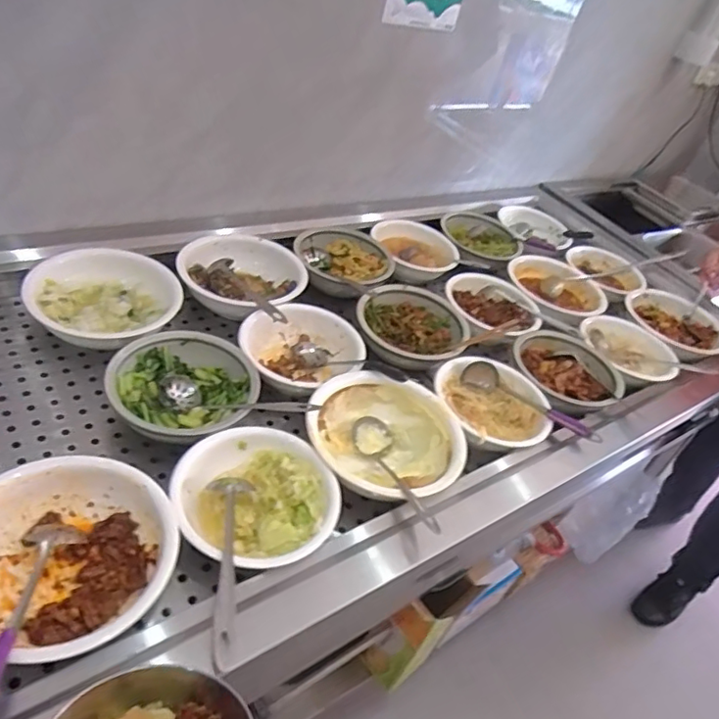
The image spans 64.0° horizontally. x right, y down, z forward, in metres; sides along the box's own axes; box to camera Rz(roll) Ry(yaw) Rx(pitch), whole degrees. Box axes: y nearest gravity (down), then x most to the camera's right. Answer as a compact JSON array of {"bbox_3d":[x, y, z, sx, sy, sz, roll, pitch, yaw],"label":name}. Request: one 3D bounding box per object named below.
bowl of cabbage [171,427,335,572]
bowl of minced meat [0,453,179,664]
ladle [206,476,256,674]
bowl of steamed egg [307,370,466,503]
[{"bbox_3d":[-0.138,0.188,0.782,0.205,0.070,0.210,3,38,-2],"label":"bowl of cabbage"},{"bbox_3d":[-0.334,0.227,0.660,0.228,0.087,0.233,3,38,-2],"label":"bowl of minced meat"},{"bbox_3d":[-0.157,0.242,0.690,0.052,0.037,0.252,-3,38,-9],"label":"ladle"},{"bbox_3d":[0.047,0.124,0.920,0.231,0.095,0.238,3,38,-2],"label":"bowl of steamed egg"}]

